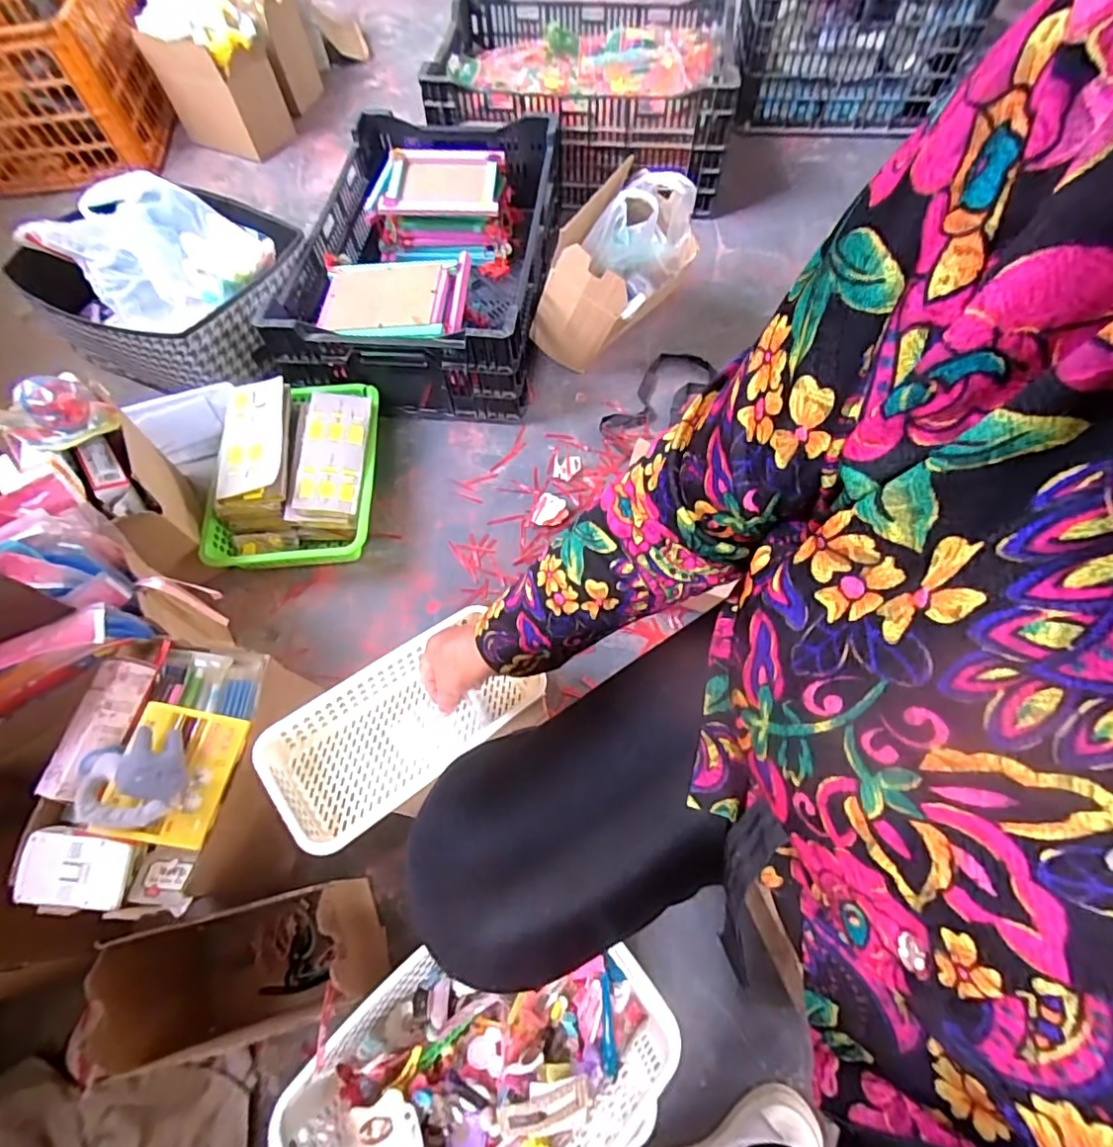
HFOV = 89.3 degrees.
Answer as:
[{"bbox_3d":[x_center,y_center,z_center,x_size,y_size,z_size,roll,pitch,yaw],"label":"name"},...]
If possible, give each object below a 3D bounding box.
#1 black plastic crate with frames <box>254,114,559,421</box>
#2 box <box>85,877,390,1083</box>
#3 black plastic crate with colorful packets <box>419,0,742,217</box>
[{"bbox_3d":[-0.231,-0.582,1.051,0.415,0.180,0.613,5,62,4],"label":"black plastic crate with frames"},{"bbox_3d":[-0.291,0.384,0.561,0.217,0.177,0.111,-12,62,-5],"label":"box"},{"bbox_3d":[0.050,-1.030,1.215,0.646,0.207,0.438,11,63,7],"label":"black plastic crate with colorful packets"}]

